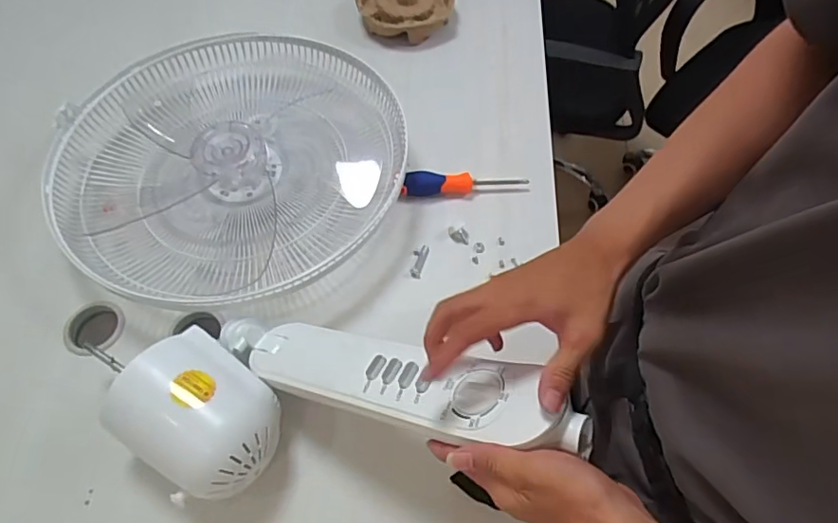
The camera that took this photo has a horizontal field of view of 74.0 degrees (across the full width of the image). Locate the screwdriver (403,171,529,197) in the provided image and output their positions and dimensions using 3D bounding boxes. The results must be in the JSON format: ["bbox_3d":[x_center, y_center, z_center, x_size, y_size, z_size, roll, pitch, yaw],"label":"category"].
[{"bbox_3d":[0.063,-0.108,0.763,0.173,0.027,0.025,-3,60,-3],"label":"screwdriver"}]

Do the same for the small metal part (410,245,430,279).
[{"bbox_3d":[-0.001,0.000,0.720,0.019,0.009,0.045,17,61,8],"label":"small metal part"}]

